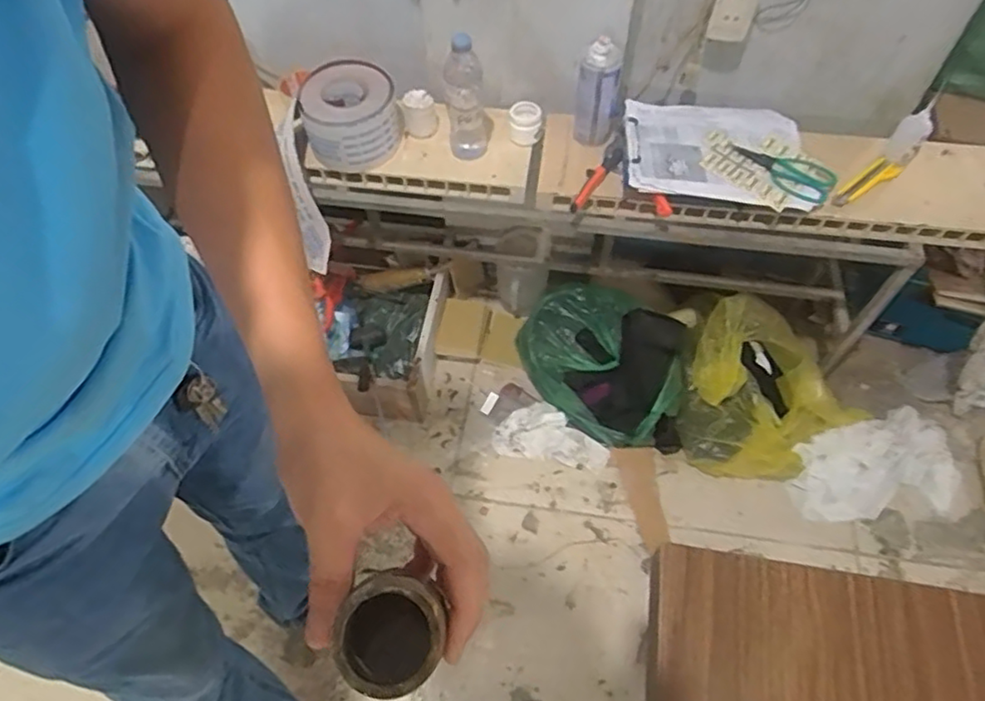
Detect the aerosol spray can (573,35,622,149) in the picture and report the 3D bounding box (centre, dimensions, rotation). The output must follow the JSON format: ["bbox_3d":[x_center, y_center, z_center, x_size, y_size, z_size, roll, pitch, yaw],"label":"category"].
[{"bbox_3d":[0.177,-0.430,1.070,0.072,0.174,0.060,13,58,9],"label":"aerosol spray can"}]

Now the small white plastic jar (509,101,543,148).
[{"bbox_3d":[0.058,-0.400,1.131,0.060,0.058,0.059,5,57,4],"label":"small white plastic jar"}]

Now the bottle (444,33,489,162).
[{"bbox_3d":[-0.042,-0.407,1.060,0.074,0.202,0.061,0,57,1],"label":"bottle"}]

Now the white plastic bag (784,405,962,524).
[{"bbox_3d":[0.790,0.252,1.315,0.360,0.056,0.206,-18,58,-10],"label":"white plastic bag"}]

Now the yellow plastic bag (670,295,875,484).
[{"bbox_3d":[0.570,0.091,1.302,0.365,0.182,0.330,28,62,18],"label":"yellow plastic bag"}]

